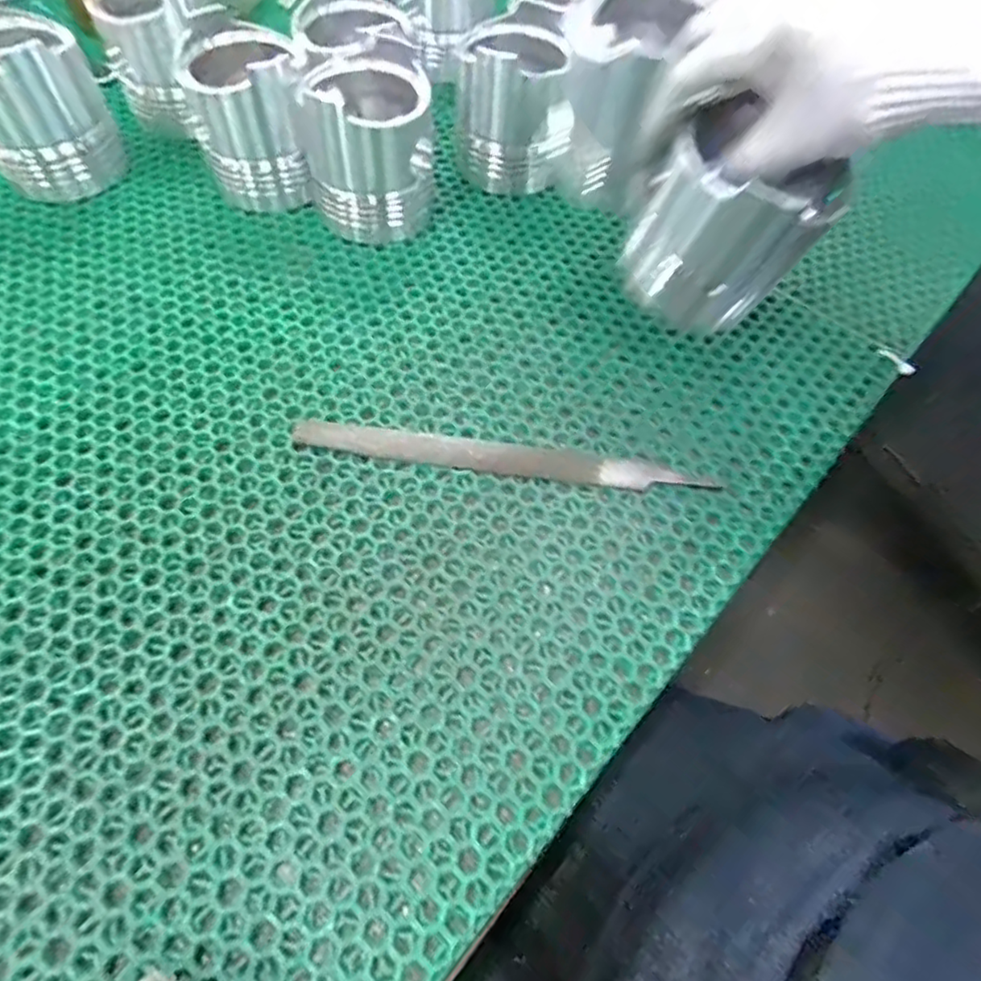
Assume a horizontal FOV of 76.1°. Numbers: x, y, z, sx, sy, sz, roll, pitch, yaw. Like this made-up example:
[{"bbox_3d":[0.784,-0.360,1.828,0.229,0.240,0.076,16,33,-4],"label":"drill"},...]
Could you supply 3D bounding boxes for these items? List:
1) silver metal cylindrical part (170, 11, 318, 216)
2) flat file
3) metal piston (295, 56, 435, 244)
[{"bbox_3d":[-0.165,-0.263,0.441,0.077,0.091,0.070,-1,60,-5],"label":"silver metal cylindrical part"},{"bbox_3d":[0.009,-0.018,0.355,0.231,0.007,0.018,7,60,0],"label":"flat file"},{"bbox_3d":[-0.083,-0.238,0.438,0.082,0.089,0.082,-3,60,-6],"label":"metal piston"}]

